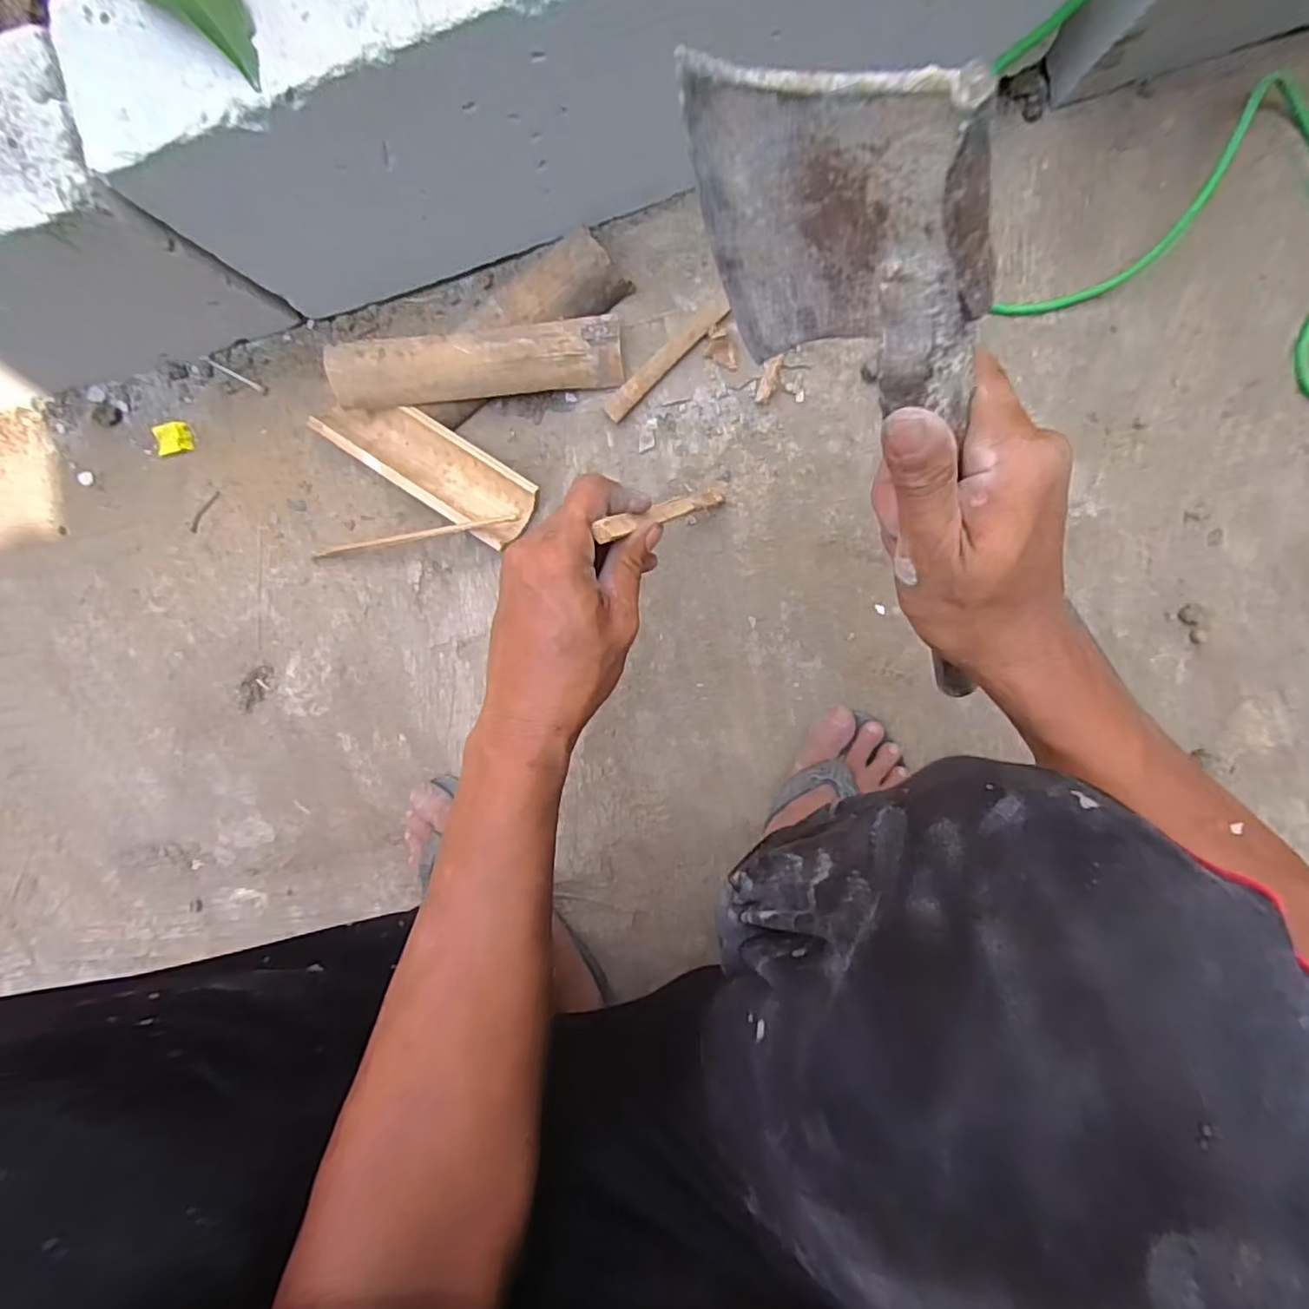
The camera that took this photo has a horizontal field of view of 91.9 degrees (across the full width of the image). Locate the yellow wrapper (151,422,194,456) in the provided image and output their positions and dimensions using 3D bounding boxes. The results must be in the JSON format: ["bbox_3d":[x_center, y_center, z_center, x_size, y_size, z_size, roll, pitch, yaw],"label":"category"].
[{"bbox_3d":[-0.444,-0.199,0.581,0.033,0.010,0.026,-16,96,6],"label":"yellow wrapper"}]

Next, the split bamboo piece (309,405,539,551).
[{"bbox_3d":[-0.190,-0.164,0.539,0.194,0.043,0.059,32,99,0],"label":"split bamboo piece"}]

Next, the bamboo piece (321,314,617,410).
[{"bbox_3d":[-0.142,-0.235,0.511,0.230,0.044,0.049,-5,97,5],"label":"bamboo piece"}]

